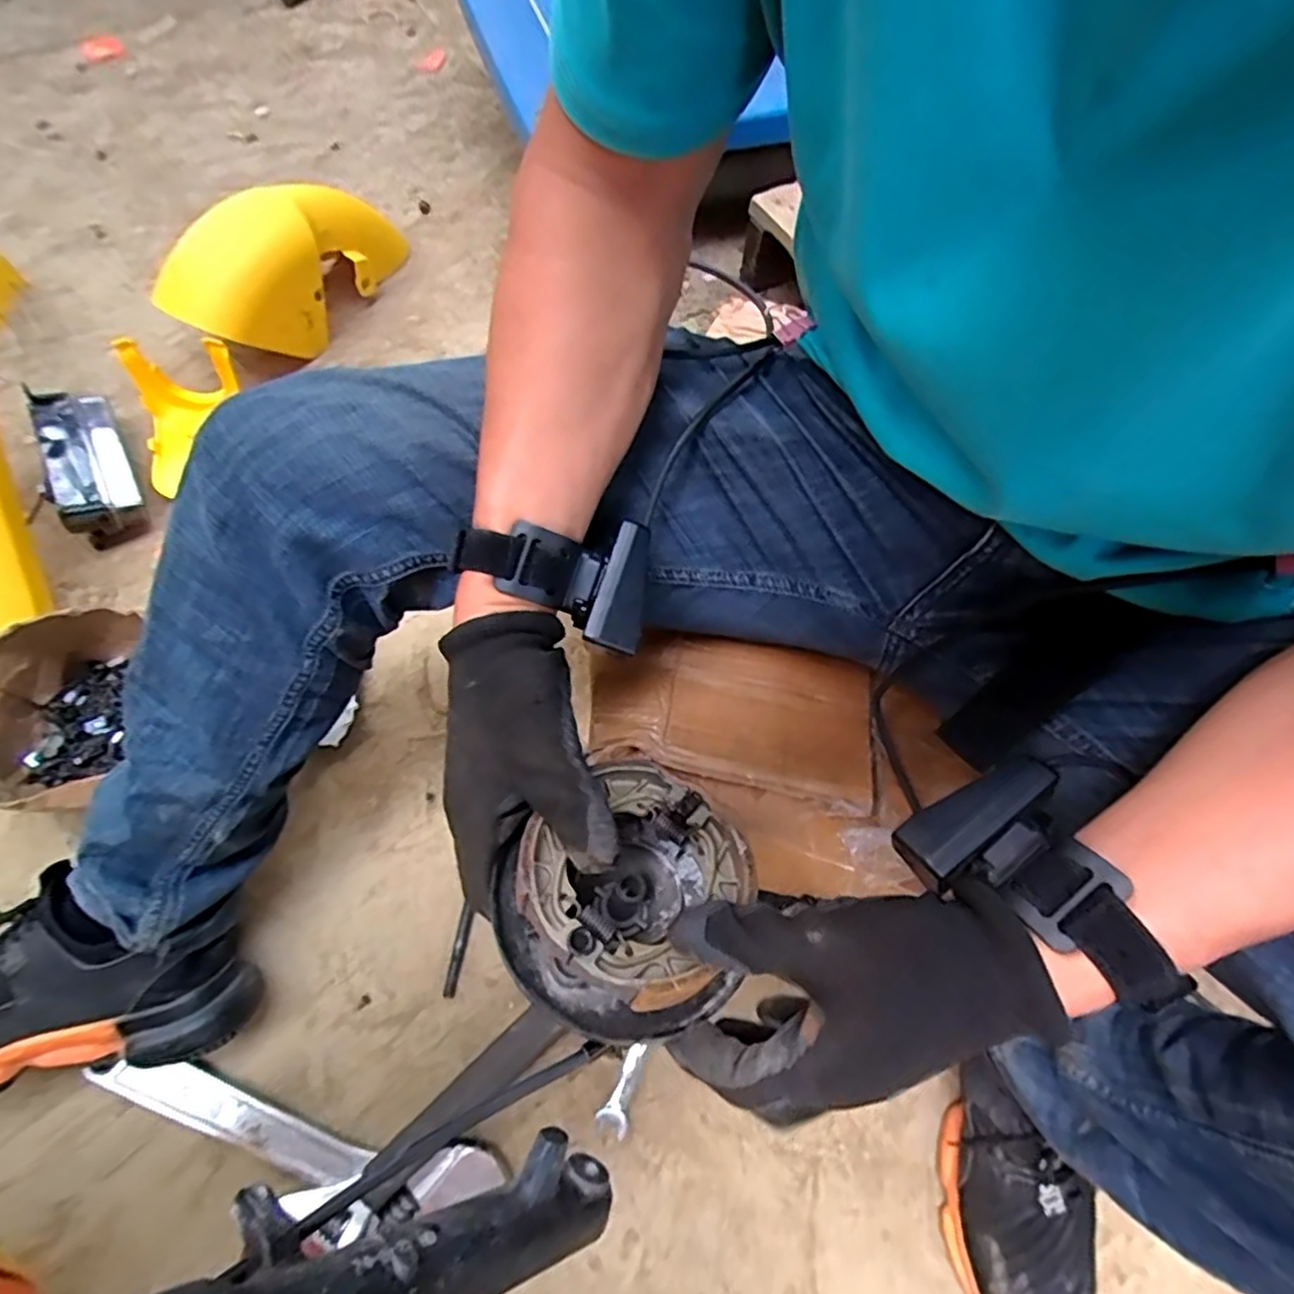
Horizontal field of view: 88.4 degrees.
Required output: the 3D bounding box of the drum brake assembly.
[{"bbox_3d":[-0.008,0.117,0.310,0.113,0.060,0.110,1,65,-2],"label":"drum brake assembly"}]

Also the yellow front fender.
[{"bbox_3d":[-0.440,-0.488,0.832,0.115,0.150,0.334,22,67,8],"label":"yellow front fender"}]

